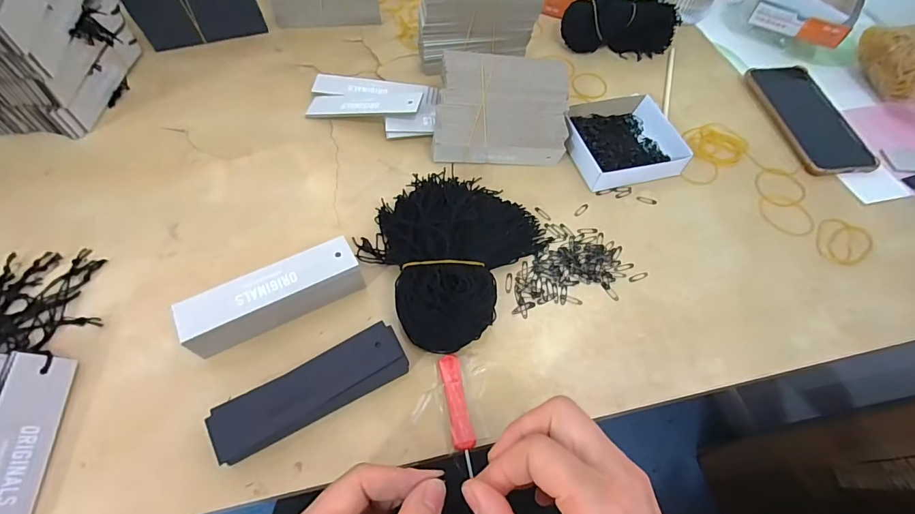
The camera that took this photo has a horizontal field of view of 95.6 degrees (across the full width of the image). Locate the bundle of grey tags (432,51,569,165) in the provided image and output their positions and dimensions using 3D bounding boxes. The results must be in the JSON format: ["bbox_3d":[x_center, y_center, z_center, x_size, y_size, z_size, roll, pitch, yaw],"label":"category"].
[{"bbox_3d":[0.044,-0.149,0.426,0.133,0.059,0.106,-1,59,-5],"label":"bundle of grey tags"}]

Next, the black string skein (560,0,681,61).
[{"bbox_3d":[0.213,-0.300,0.536,0.152,0.055,0.045,2,58,-3],"label":"black string skein"}]

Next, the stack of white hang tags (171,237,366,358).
[{"bbox_3d":[-0.136,0.031,0.315,0.126,0.037,0.039,-23,63,-17],"label":"stack of white hang tags"}]

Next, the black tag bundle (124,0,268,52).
[{"bbox_3d":[-0.299,-0.289,0.474,0.129,0.079,0.037,-19,62,-15],"label":"black tag bundle"}]

